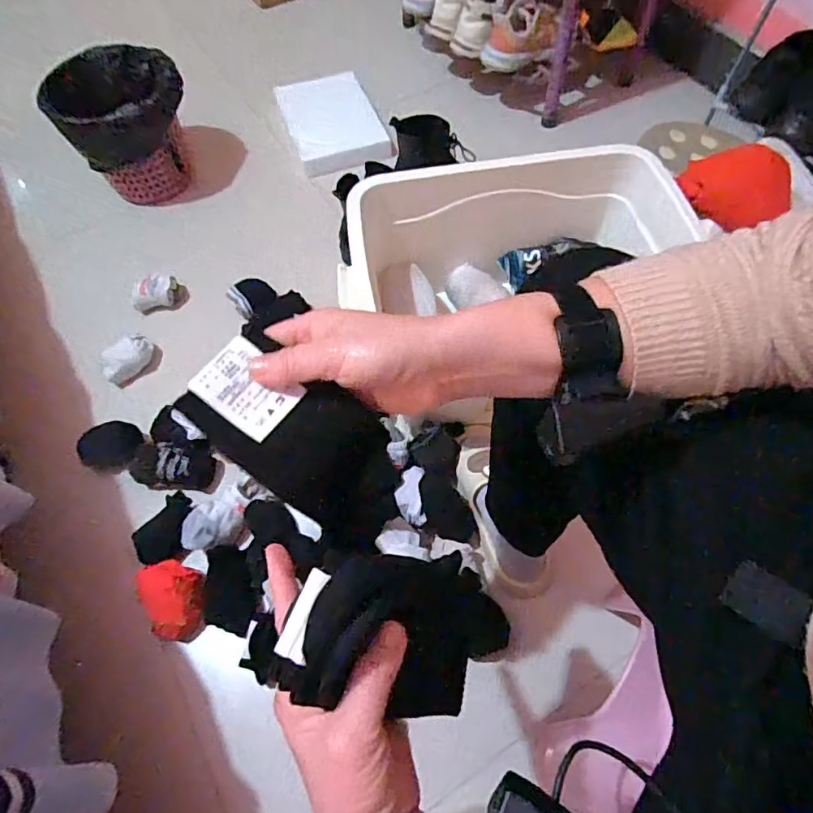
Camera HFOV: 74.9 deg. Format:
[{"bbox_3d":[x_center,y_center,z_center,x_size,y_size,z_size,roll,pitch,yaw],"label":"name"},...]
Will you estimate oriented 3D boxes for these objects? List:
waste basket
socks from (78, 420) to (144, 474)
[{"bbox_3d":[-0.558,-0.560,1.078,0.207,0.217,0.209,-1,62,1],"label":"waste basket"},{"bbox_3d":[-0.474,0.065,0.853,0.089,0.038,0.075,-1,62,1],"label":"socks"}]

